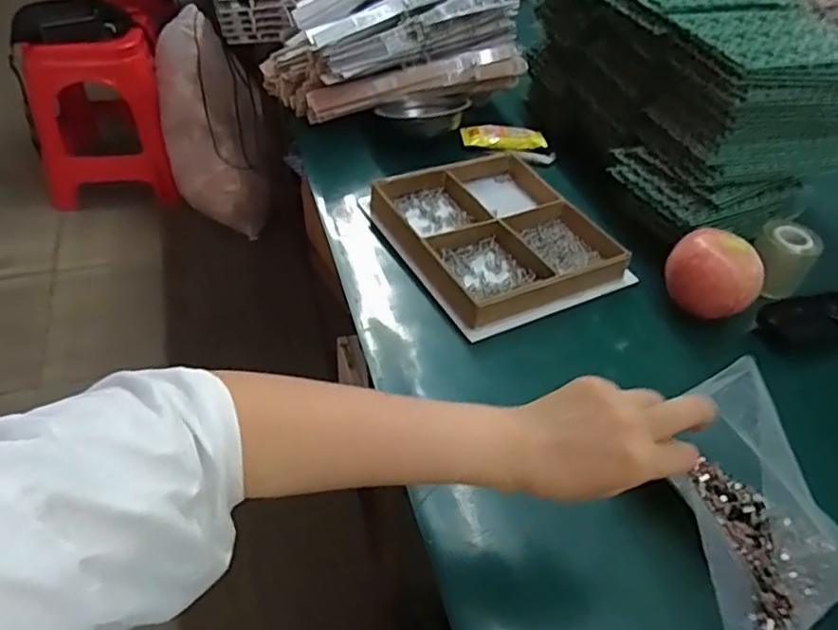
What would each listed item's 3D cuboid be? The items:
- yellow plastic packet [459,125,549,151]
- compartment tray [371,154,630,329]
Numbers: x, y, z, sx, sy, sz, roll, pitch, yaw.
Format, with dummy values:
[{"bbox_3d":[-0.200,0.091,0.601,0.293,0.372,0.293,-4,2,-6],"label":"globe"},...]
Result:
[{"bbox_3d":[0.116,-0.244,0.881,0.115,0.018,0.035,-2,45,-8],"label":"yellow plastic packet"},{"bbox_3d":[0.094,-0.097,0.724,0.226,0.033,0.232,-20,49,-23],"label":"compartment tray"}]

